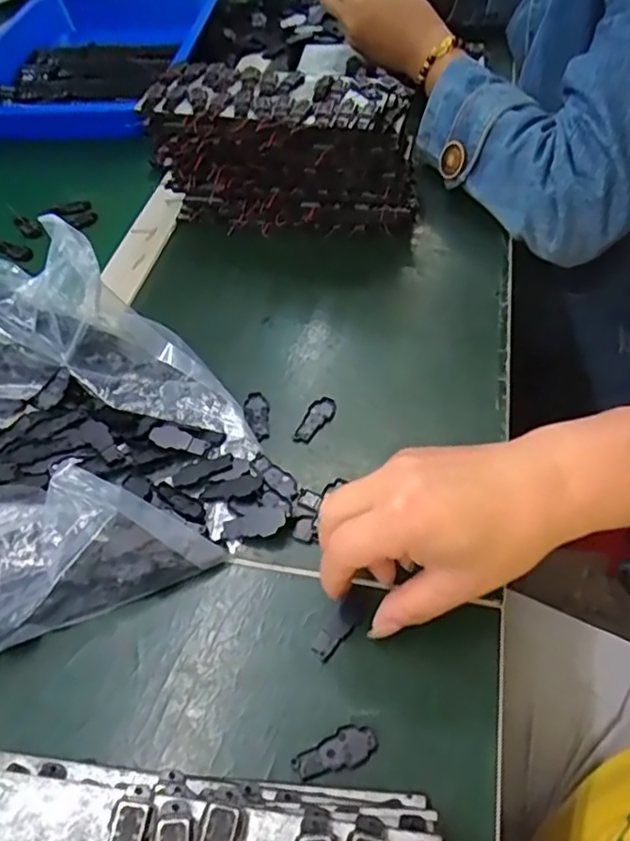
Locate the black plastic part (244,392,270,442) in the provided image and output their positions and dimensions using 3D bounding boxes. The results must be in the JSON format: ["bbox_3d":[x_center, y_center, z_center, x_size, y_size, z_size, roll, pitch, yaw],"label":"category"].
[{"bbox_3d":[-0.039,-0.003,0.425,0.016,0.007,0.040,-7,51,-2],"label":"black plastic part"}]

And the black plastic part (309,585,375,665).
[{"bbox_3d":[0.015,0.107,0.335,0.014,0.008,0.046,29,52,24],"label":"black plastic part"}]

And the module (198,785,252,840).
[{"bbox_3d":[-0.035,0.155,0.230,0.014,0.005,0.041,11,53,12],"label":"module"}]

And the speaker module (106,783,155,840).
[{"bbox_3d":[-0.070,0.156,0.232,0.016,0.005,0.038,7,52,9],"label":"speaker module"}]

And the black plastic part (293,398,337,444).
[{"bbox_3d":[0.000,-0.001,0.418,0.017,0.006,0.040,29,58,24],"label":"black plastic part"}]

